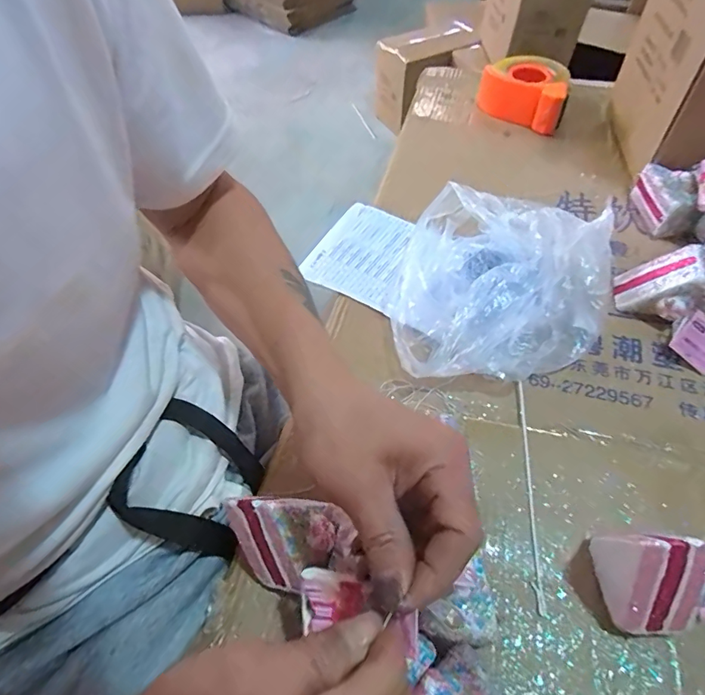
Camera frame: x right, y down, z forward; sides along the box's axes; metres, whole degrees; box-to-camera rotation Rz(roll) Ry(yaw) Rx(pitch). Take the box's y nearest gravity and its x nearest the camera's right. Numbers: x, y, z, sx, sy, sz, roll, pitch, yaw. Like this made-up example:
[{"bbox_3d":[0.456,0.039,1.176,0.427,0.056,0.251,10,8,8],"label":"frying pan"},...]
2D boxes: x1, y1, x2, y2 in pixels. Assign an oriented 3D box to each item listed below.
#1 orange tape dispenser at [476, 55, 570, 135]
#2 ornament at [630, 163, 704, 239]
[{"bbox_3d":[0.273,-0.416,0.747,0.134,0.053,0.144,17,57,14],"label":"orange tape dispenser"},{"bbox_3d":[0.385,-0.185,0.574,0.040,0.060,0.094,-4,55,0],"label":"ornament"}]

